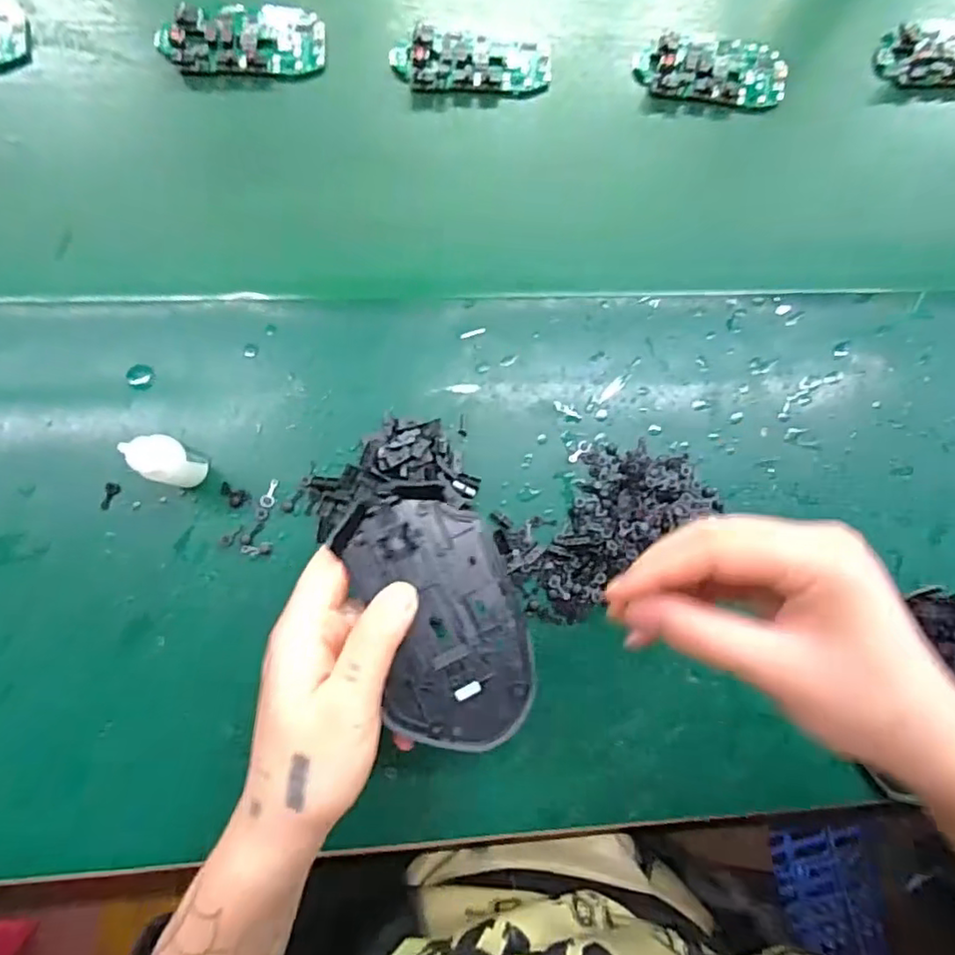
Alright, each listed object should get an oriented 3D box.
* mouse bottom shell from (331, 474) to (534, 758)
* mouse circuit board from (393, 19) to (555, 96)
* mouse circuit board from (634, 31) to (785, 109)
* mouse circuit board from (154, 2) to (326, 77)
[{"bbox_3d":[-0.015,0.060,0.279,0.068,0.009,0.116,-19,84,-7],"label":"mouse bottom shell"},{"bbox_3d":[-0.002,-0.260,0.388,0.098,0.017,0.037,0,82,-5],"label":"mouse circuit board"},{"bbox_3d":[0.152,-0.264,0.405,0.098,0.008,0.047,0,82,-5],"label":"mouse circuit board"},{"bbox_3d":[-0.144,-0.268,0.380,0.097,0.010,0.046,-3,82,-5],"label":"mouse circuit board"}]

